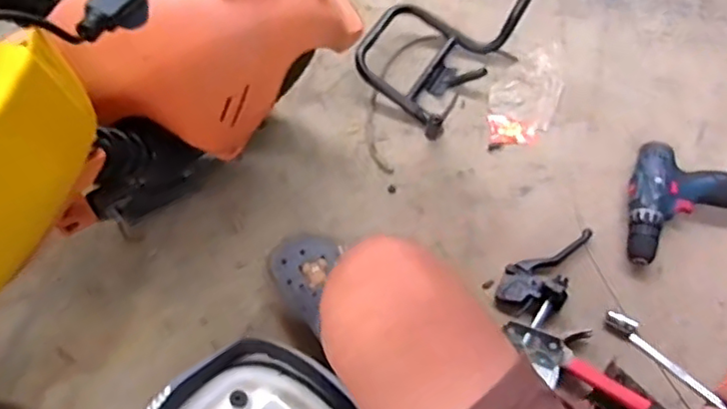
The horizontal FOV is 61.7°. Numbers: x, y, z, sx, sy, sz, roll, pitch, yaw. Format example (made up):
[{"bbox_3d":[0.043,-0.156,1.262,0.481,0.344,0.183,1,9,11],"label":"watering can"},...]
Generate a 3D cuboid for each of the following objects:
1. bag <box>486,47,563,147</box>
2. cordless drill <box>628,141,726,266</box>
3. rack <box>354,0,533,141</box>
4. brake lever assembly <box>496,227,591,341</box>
[{"bbox_3d":[0.262,-0.174,0.984,0.097,0.013,0.199,22,67,12],"label":"bag"},{"bbox_3d":[0.452,-0.021,0.870,0.215,0.053,0.149,-20,65,-8],"label":"cordless drill"},{"bbox_3d":[0.119,-0.282,0.966,0.209,0.140,0.272,35,70,17],"label":"rack"},{"bbox_3d":[0.249,0.094,0.829,0.191,0.046,0.087,-41,70,-17],"label":"brake lever assembly"}]

